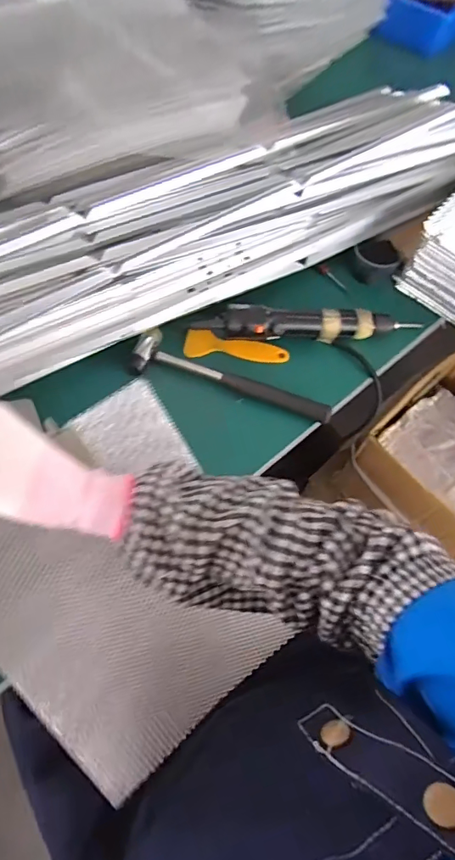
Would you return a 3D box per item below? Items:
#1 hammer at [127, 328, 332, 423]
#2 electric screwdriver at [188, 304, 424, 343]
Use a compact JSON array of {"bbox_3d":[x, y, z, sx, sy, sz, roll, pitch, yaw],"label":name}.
[{"bbox_3d":[0.006,-0.064,0.581,0.247,0.028,0.060,16,63,5],"label":"hammer"},{"bbox_3d":[0.103,-0.129,0.601,0.294,0.050,0.035,-3,63,-4],"label":"electric screwdriver"}]

